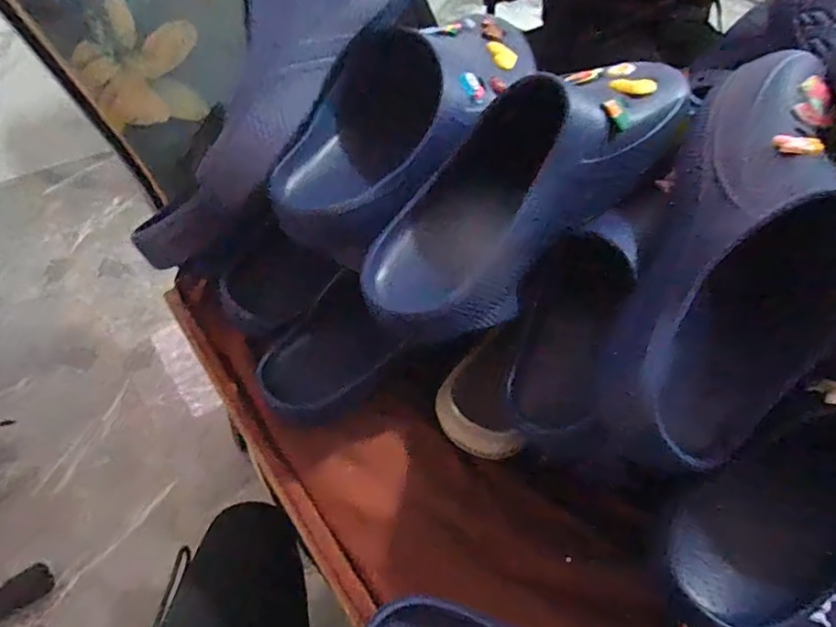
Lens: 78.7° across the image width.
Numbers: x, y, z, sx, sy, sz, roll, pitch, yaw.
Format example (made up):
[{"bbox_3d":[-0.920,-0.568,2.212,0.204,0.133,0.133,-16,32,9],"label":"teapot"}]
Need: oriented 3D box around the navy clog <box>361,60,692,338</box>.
[{"bbox_3d":[0.079,-0.096,0.361,0.287,0.106,0.100,-41,63,-1],"label":"navy clog"}]

